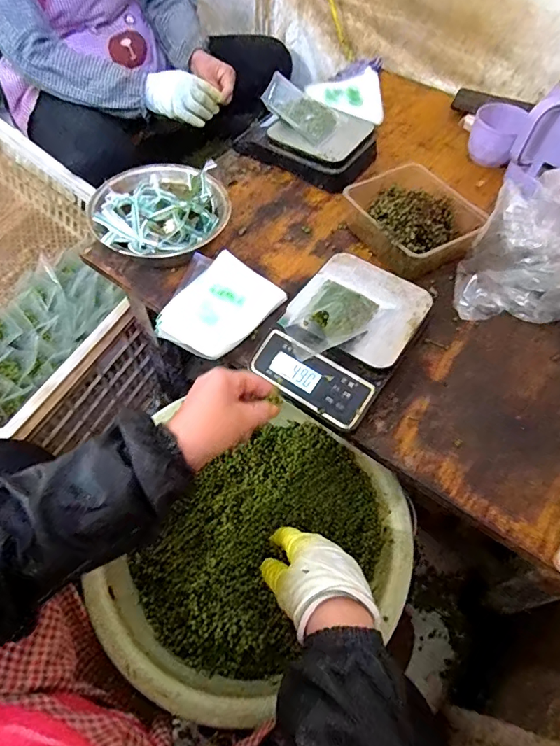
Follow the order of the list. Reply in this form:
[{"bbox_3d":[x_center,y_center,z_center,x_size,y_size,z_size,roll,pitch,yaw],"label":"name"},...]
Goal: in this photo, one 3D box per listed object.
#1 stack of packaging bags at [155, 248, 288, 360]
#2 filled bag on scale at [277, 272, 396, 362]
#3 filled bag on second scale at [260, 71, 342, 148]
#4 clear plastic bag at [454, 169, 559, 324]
[{"bbox_3d":[-0.090,-0.093,0.588,0.136,0.019,0.155,37,64,20],"label":"stack of packaging bags"},{"bbox_3d":[0.056,-0.069,0.513,0.094,0.054,0.133,32,62,17],"label":"filled bag on scale"},{"bbox_3d":[0.036,-0.443,0.751,0.134,0.036,0.066,39,91,10],"label":"filled bag on second scale"},{"bbox_3d":[0.294,-0.115,0.510,0.099,0.182,0.220,-26,62,-17],"label":"clear plastic bag"}]

